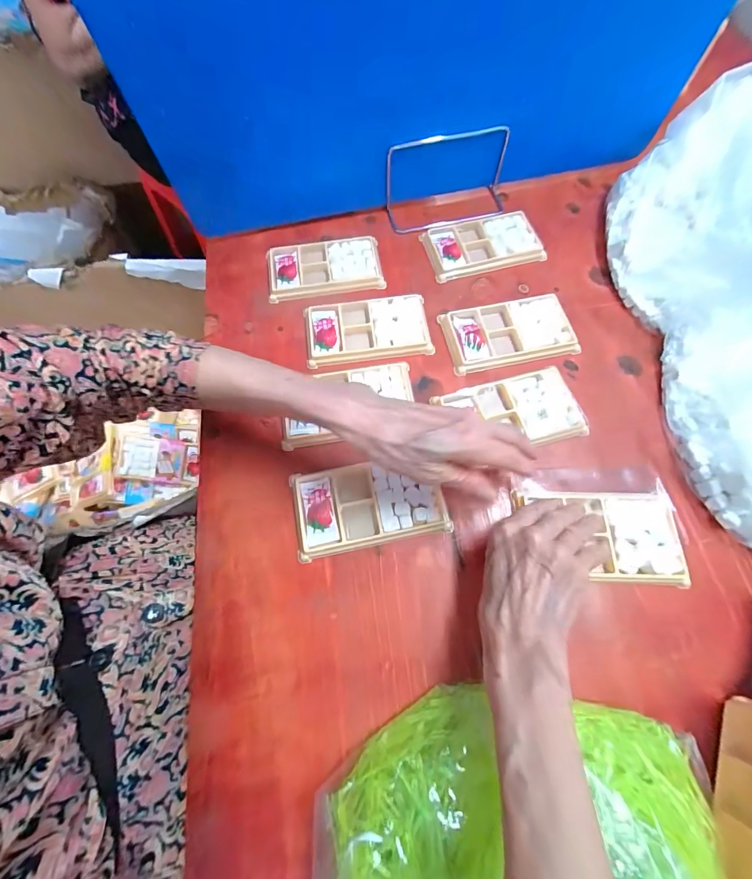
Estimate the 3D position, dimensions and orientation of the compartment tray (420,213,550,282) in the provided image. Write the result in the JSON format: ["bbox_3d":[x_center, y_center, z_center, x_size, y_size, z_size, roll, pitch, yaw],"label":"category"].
[{"bbox_3d":[0.130,-0.238,0.448,0.133,0.012,0.077,-15,72,0],"label":"compartment tray"}]

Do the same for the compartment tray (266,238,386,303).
[{"bbox_3d":[-0.061,-0.204,0.437,0.133,0.015,0.077,-12,72,1],"label":"compartment tray"}]

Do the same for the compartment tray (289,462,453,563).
[{"bbox_3d":[-0.008,0.058,0.334,0.134,0.013,0.076,-12,72,1],"label":"compartment tray"}]

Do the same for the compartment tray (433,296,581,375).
[{"bbox_3d":[0.144,-0.116,0.400,0.132,0.014,0.077,-12,72,1],"label":"compartment tray"}]

